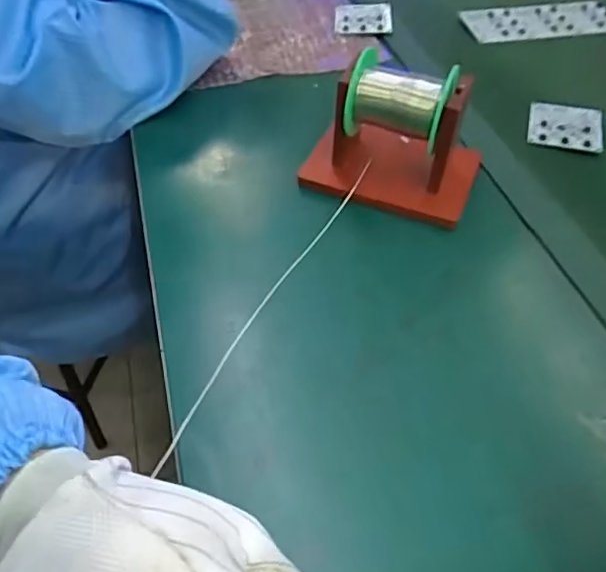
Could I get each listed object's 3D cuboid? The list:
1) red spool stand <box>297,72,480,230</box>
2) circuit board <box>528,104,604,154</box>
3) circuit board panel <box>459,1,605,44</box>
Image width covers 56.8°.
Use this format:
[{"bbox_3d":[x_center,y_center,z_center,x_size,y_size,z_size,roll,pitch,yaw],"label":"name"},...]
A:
[{"bbox_3d":[0.076,-0.125,0.453,0.138,0.089,0.092,18,51,12],"label":"red spool stand"},{"bbox_3d":[0.260,-0.158,0.554,0.069,0.005,0.069,13,53,11],"label":"circuit board"},{"bbox_3d":[0.308,-0.341,0.716,0.207,0.010,0.058,-9,66,-10],"label":"circuit board panel"}]

